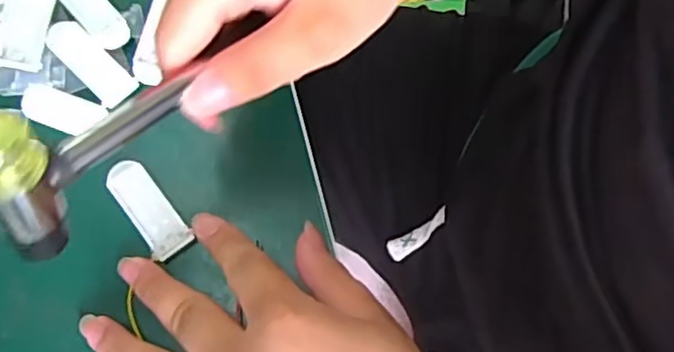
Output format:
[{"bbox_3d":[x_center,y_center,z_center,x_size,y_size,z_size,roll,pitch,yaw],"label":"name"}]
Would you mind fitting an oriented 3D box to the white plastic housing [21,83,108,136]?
[{"bbox_3d":[-0.145,-0.035,0.347,0.046,0.010,0.019,17,71,6],"label":"white plastic housing"}]

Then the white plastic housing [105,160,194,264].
[{"bbox_3d":[-0.095,0.016,0.327,0.021,0.008,0.053,-37,74,-13],"label":"white plastic housing"}]

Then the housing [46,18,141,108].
[{"bbox_3d":[-0.134,-0.062,0.353,0.055,0.008,0.021,41,75,13],"label":"housing"}]

